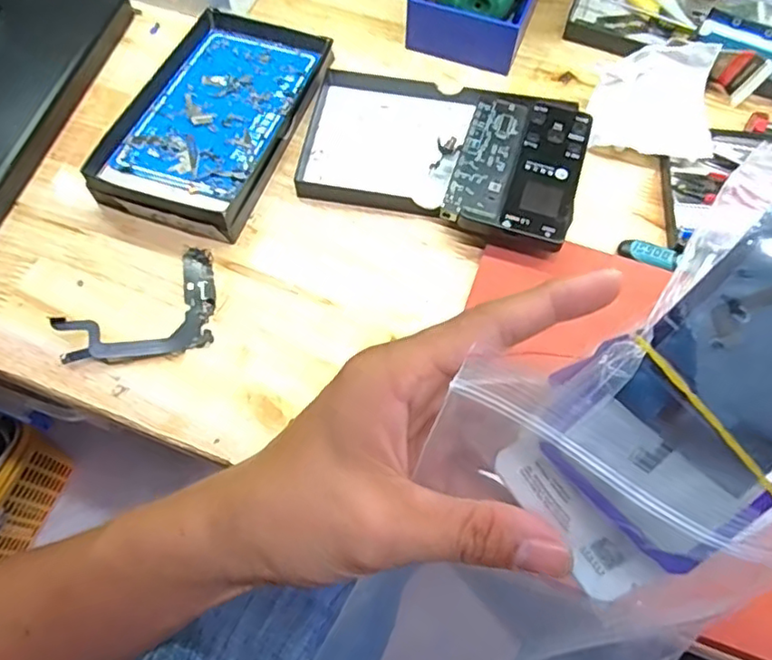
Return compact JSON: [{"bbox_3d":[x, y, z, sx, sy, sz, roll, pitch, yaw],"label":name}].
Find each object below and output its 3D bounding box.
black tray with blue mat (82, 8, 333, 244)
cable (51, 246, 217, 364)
[{"bbox_3d":[-0.113,-0.152,0.416,0.104,0.026,0.183,19,67,8],"label":"black tray with blue mat"},{"bbox_3d":[-0.145,-0.017,0.357,0.085,0.021,0.066,-11,66,-5],"label":"cable"}]

